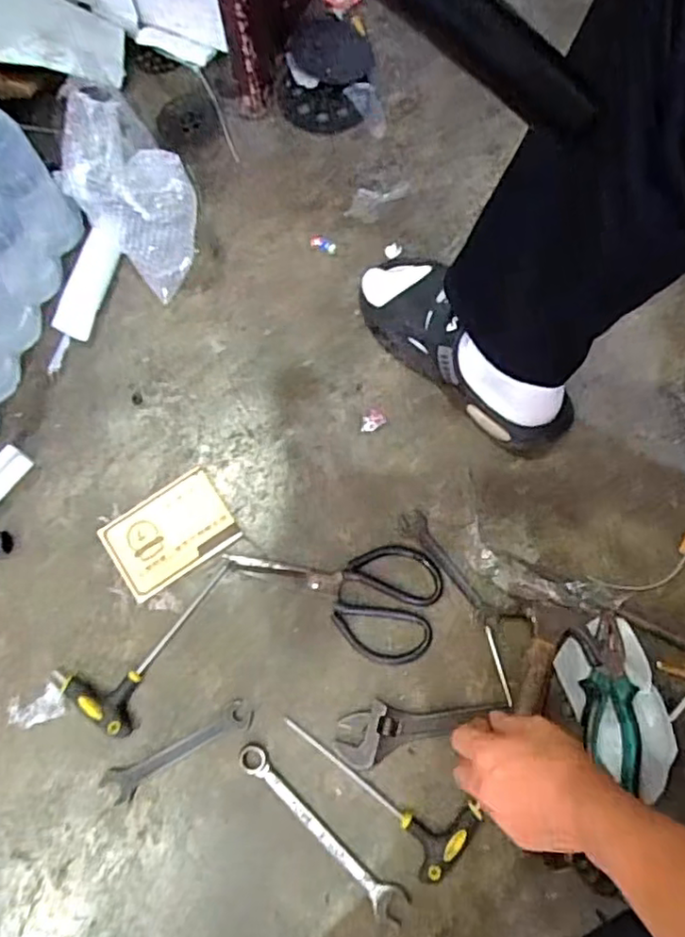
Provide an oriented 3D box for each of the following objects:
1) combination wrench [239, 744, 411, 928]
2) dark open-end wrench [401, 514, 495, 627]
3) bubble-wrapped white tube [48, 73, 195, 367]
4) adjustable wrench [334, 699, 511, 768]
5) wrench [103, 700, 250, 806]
[{"bbox_3d":[-0.022,0.352,0.614,0.210,0.007,0.034,41,80,9],"label":"combination wrench"},{"bbox_3d":[0.110,0.105,0.670,0.028,0.004,0.136,-34,79,-7],"label":"dark open-end wrench"},{"bbox_3d":[-0.238,-0.281,0.697,0.167,0.120,0.325,6,77,2],"label":"bubble-wrapped white tube"},{"bbox_3d":[0.073,0.256,0.631,0.159,0.014,0.052,-9,77,-7],"label":"adjustable wrench"},{"bbox_3d":[-0.163,0.281,0.630,0.157,0.007,0.032,-28,78,-6],"label":"wrench"}]

